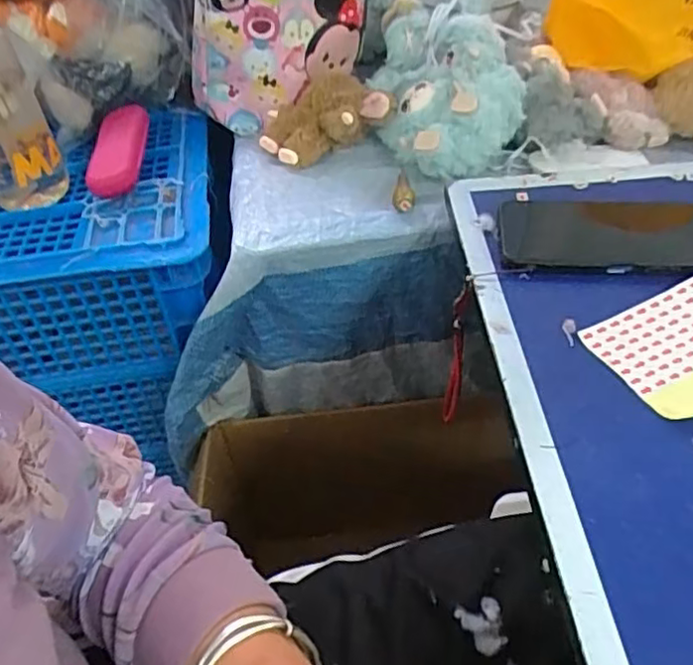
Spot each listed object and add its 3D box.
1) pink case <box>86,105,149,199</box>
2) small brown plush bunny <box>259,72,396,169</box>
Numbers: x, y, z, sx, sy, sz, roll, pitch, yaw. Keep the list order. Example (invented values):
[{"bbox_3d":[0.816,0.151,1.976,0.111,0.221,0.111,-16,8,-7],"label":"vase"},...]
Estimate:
[{"bbox_3d":[-0.228,-0.185,0.654,0.047,0.027,0.123,1,59,6],"label":"pink case"},{"bbox_3d":[-0.022,-0.217,0.669,0.132,0.065,0.084,-16,46,-11],"label":"small brown plush bunny"}]

